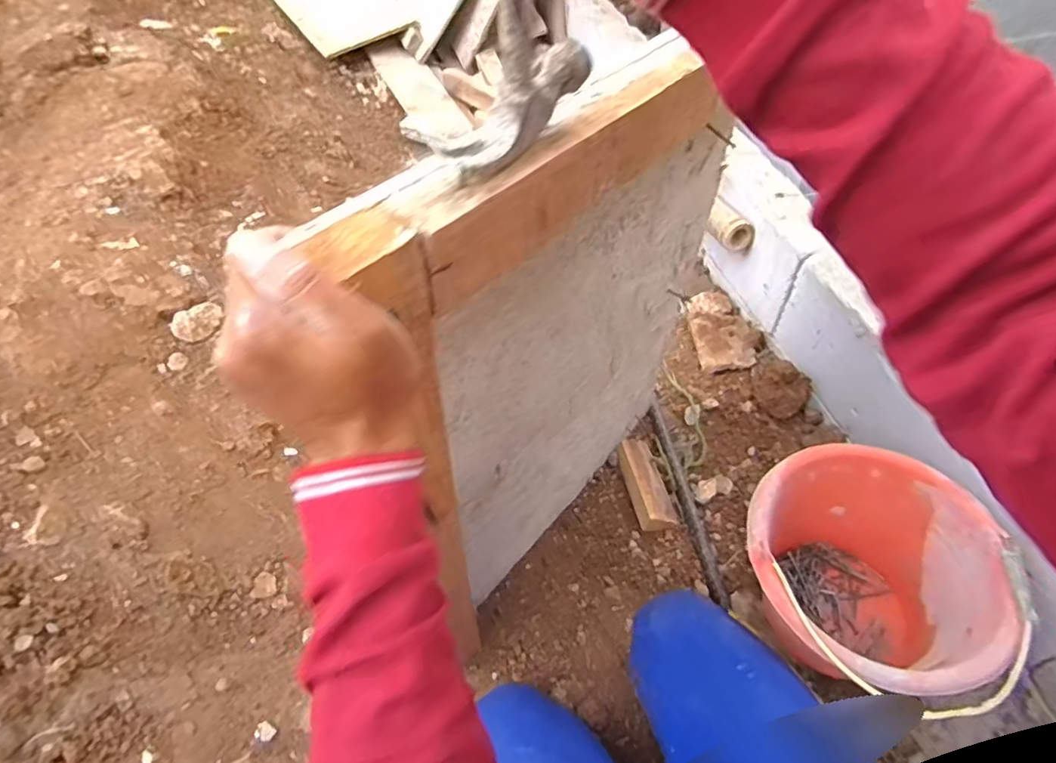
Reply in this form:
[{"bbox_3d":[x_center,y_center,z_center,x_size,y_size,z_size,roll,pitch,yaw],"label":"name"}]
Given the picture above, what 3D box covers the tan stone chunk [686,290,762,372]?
[{"bbox_3d":[0.386,-0.105,1.161,0.121,0.031,0.194,-8,52,-1],"label":"tan stone chunk"}]

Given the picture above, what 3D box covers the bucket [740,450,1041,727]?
[{"bbox_3d":[0.410,0.258,0.745,0.267,0.214,0.281,-2,52,3],"label":"bucket"}]

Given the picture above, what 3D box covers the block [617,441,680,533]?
[{"bbox_3d":[0.194,0.165,0.940,0.062,0.041,0.158,-12,53,-5],"label":"block"}]

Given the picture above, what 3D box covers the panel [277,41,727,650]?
[{"bbox_3d":[0.063,-0.008,0.624,0.061,0.642,0.442,32,61,25],"label":"panel"}]

